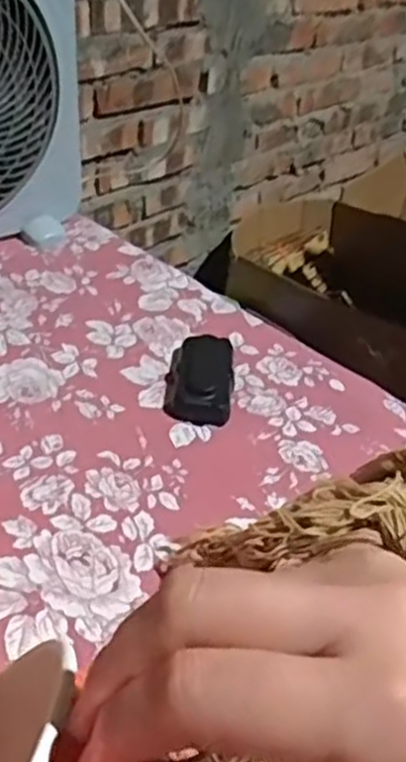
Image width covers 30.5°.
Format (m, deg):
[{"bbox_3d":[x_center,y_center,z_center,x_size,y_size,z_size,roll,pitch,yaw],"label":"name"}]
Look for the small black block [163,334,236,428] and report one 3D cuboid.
[{"bbox_3d":[-0.002,-0.006,0.662,0.057,0.029,0.107,6,37,0],"label":"small black block"}]

